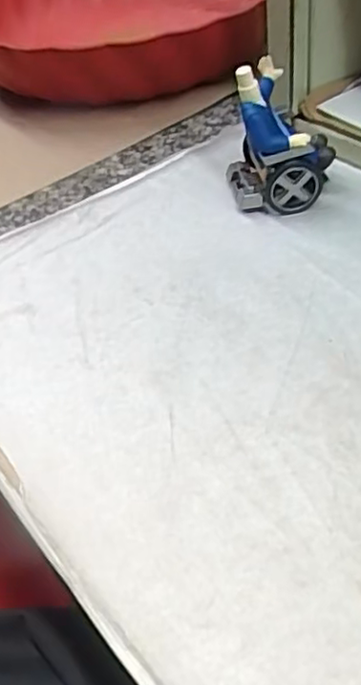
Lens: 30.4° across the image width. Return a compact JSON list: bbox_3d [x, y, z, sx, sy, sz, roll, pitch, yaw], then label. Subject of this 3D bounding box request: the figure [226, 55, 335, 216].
[{"bbox_3d":[0.047,-0.100,0.317,0.047,0.062,0.049,-2,44,6],"label":"figure"}]

